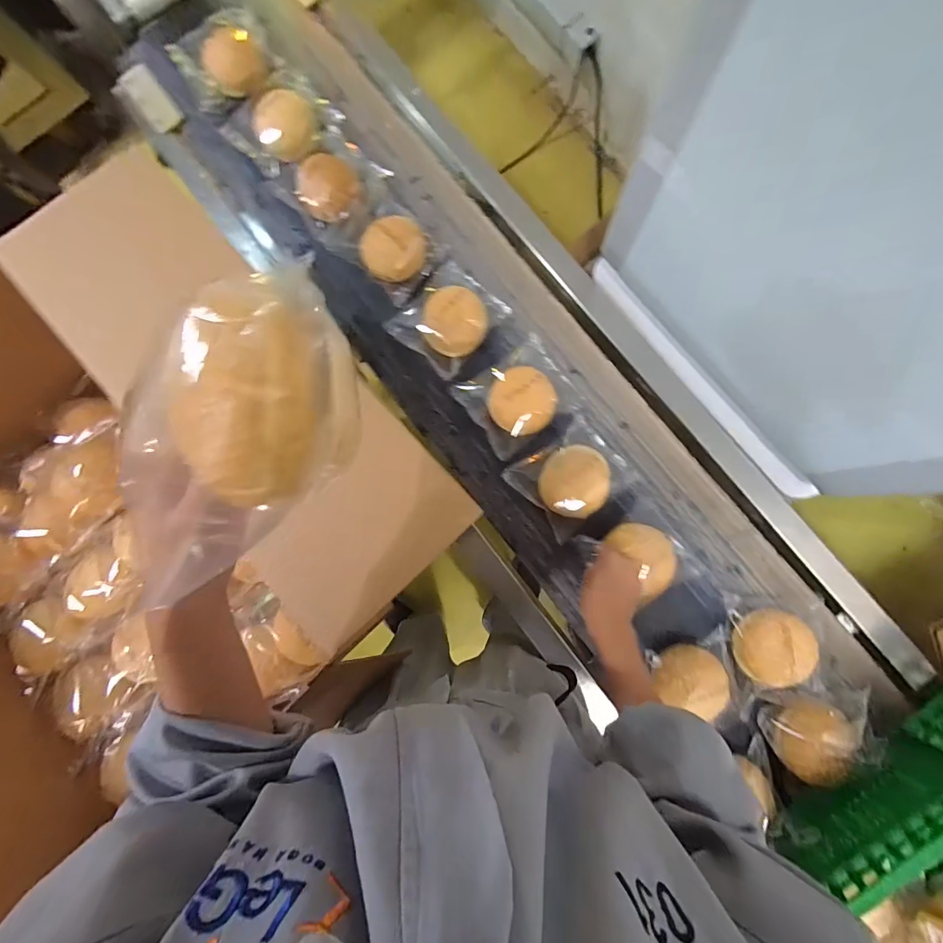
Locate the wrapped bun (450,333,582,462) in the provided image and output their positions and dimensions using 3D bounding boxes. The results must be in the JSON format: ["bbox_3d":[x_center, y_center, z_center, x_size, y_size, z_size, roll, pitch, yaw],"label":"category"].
[{"bbox_3d":[0.075,-0.111,0.636,0.155,0.032,0.142,-34,84,0],"label":"wrapped bun"}]

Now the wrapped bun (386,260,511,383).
[{"bbox_3d":[-0.036,-0.241,0.648,0.136,0.042,0.152,39,88,6],"label":"wrapped bun"}]

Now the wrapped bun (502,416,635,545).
[{"bbox_3d":[0.151,0.012,0.616,0.155,0.038,0.139,-37,84,0],"label":"wrapped bun"}]

